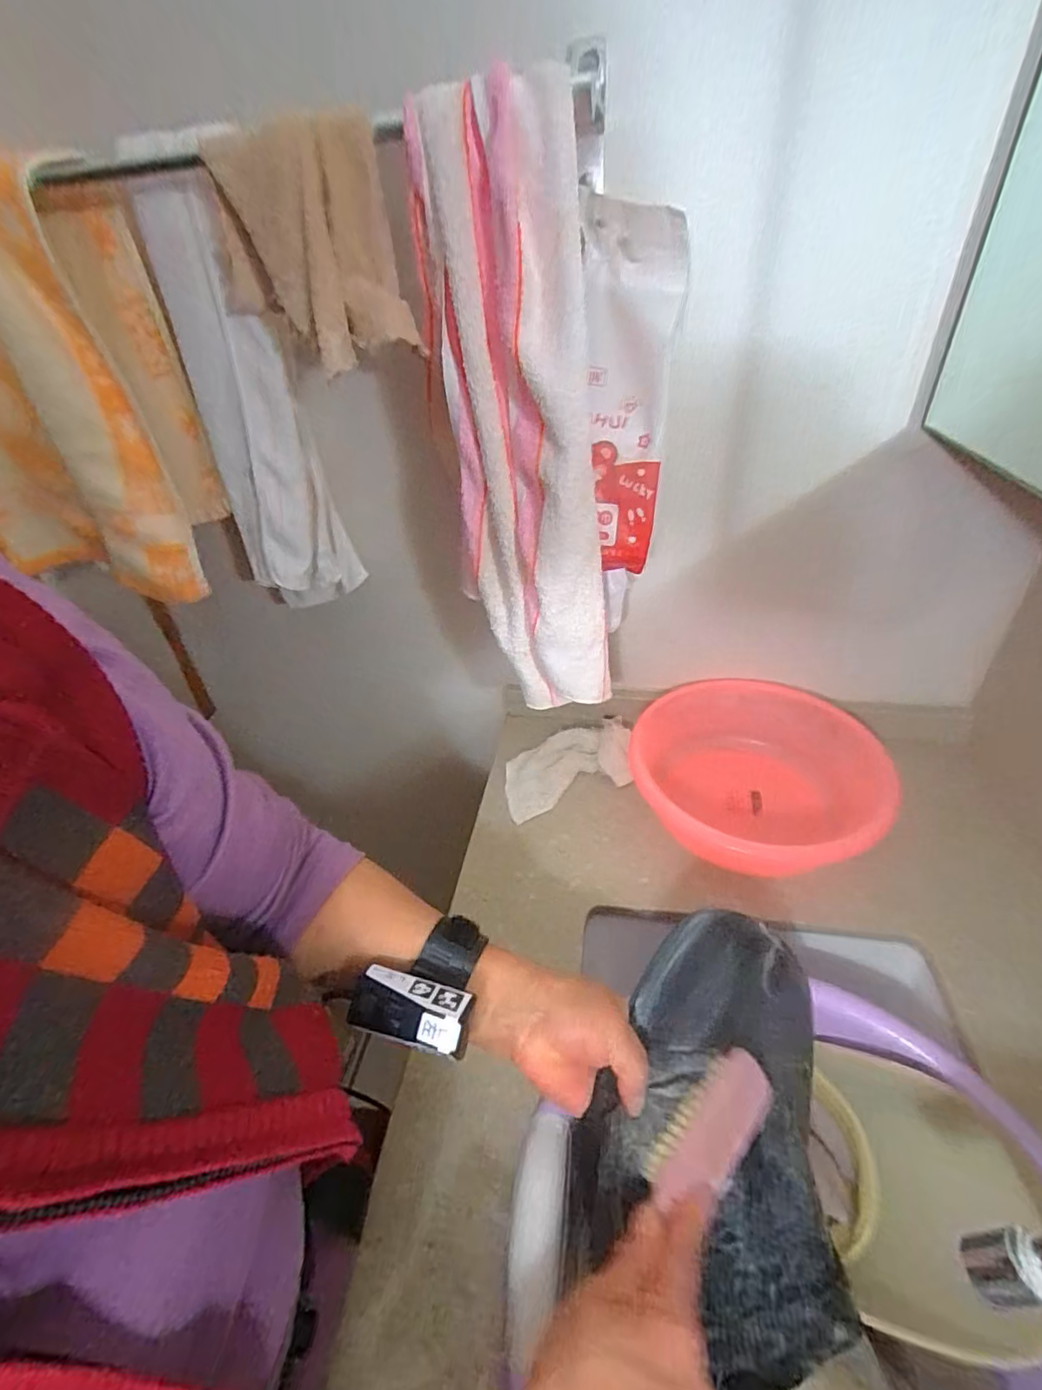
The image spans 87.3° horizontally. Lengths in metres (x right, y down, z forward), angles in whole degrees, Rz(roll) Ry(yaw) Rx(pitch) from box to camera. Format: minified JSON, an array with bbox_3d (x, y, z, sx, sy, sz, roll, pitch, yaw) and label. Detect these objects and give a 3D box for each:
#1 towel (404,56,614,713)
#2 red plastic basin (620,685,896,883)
[{"bbox_3d":[-0.004,-0.180,0.444,0.149,0.418,0.063,22,46,32],"label":"towel"},{"bbox_3d":[0.241,0.085,0.581,0.229,0.081,0.243,-4,38,3],"label":"red plastic basin"}]

